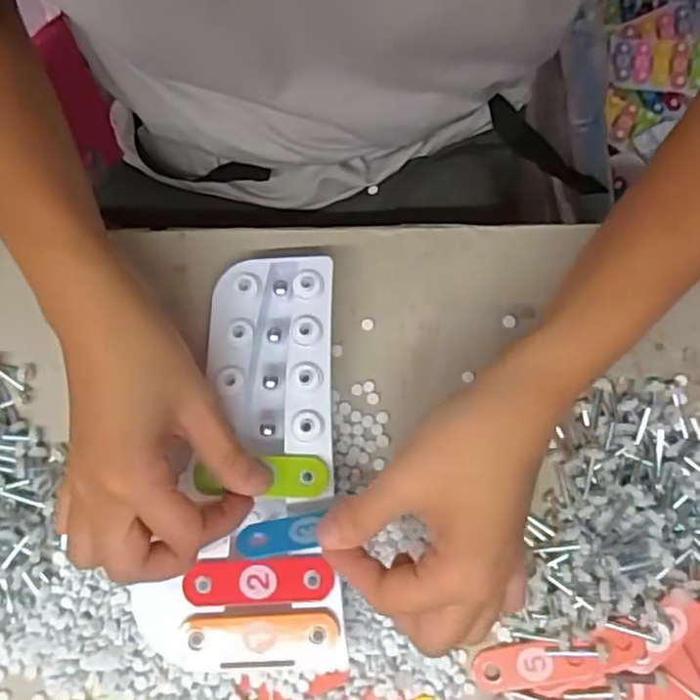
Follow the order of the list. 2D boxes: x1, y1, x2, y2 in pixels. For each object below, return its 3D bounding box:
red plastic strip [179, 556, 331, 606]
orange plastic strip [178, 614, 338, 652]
[{"bbox_3d":[-0.050,0.125,0.344,0.079,0.004,0.023,-3,77,1],"label":"red plastic strip"},{"bbox_3d":[-0.049,0.152,0.340,0.083,0.005,0.018,-2,77,1],"label":"orange plastic strip"}]

